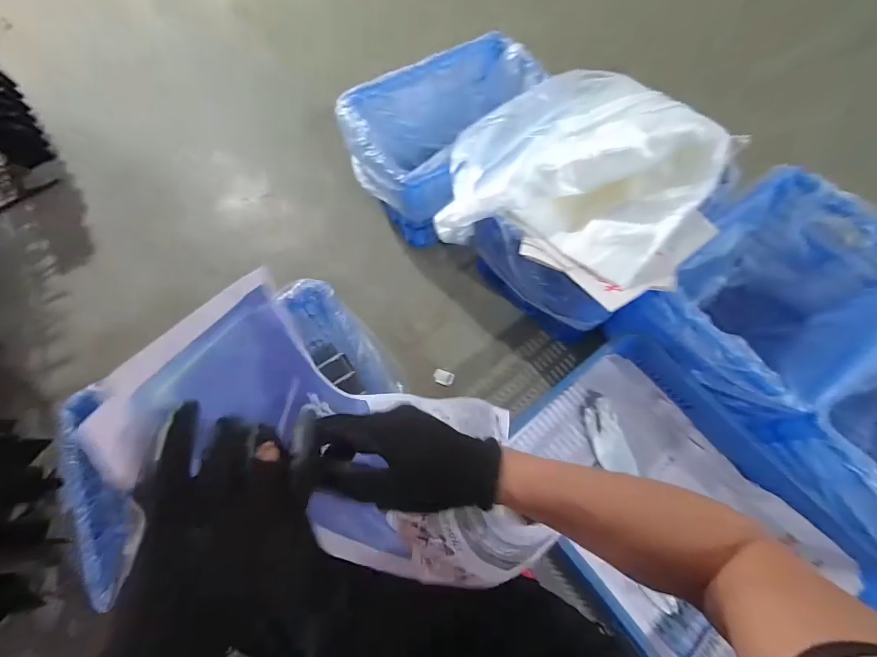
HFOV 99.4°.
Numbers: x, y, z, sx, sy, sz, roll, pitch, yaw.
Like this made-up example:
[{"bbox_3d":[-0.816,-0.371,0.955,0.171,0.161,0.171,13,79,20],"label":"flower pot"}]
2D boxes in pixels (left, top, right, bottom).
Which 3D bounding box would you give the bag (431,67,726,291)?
[{"bbox_3d":[0.283,-0.364,0.758,0.452,0.200,0.450,27,70,11],"label":"bag"}]

